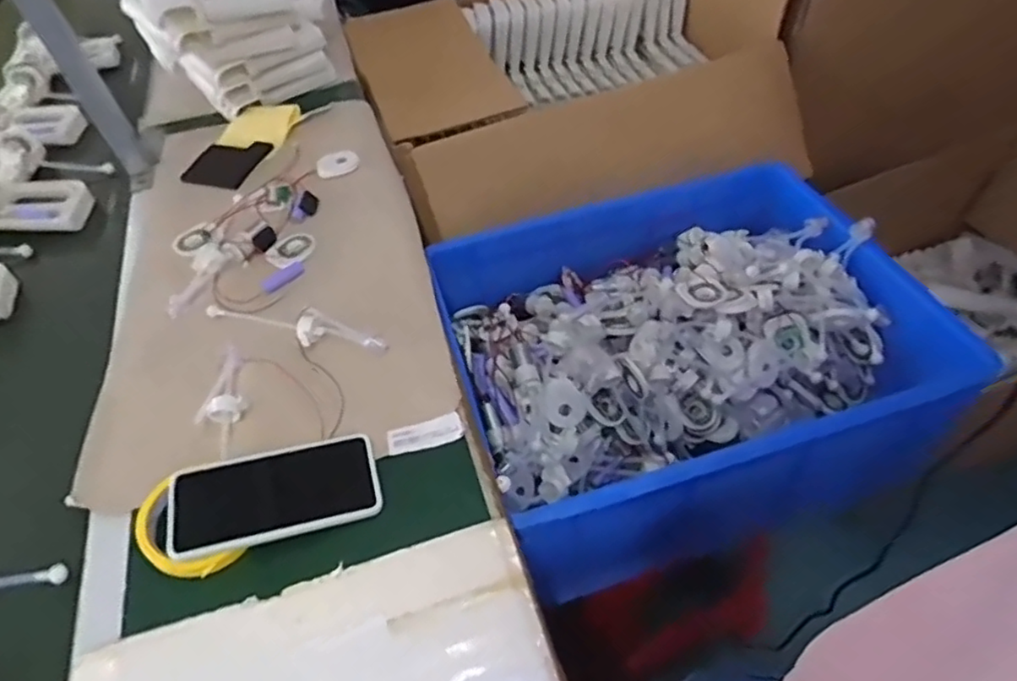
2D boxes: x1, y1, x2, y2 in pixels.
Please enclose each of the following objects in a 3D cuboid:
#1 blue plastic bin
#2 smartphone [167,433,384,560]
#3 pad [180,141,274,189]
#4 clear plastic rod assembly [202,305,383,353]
[{"bbox_3d":[0.208,0.027,0.758,0.496,0.219,0.411,-14,51,-6],"label":"blue plastic bin"},{"bbox_3d":[-0.196,0.129,0.532,0.166,0.009,0.081,-11,53,-14],"label":"smartphone"},{"bbox_3d":[-0.397,-0.249,0.886,0.102,0.007,0.109,7,52,12],"label":"pad"},{"bbox_3d":[-0.228,-0.018,0.660,0.211,0.023,0.041,6,52,11],"label":"clear plastic rod assembly"}]

